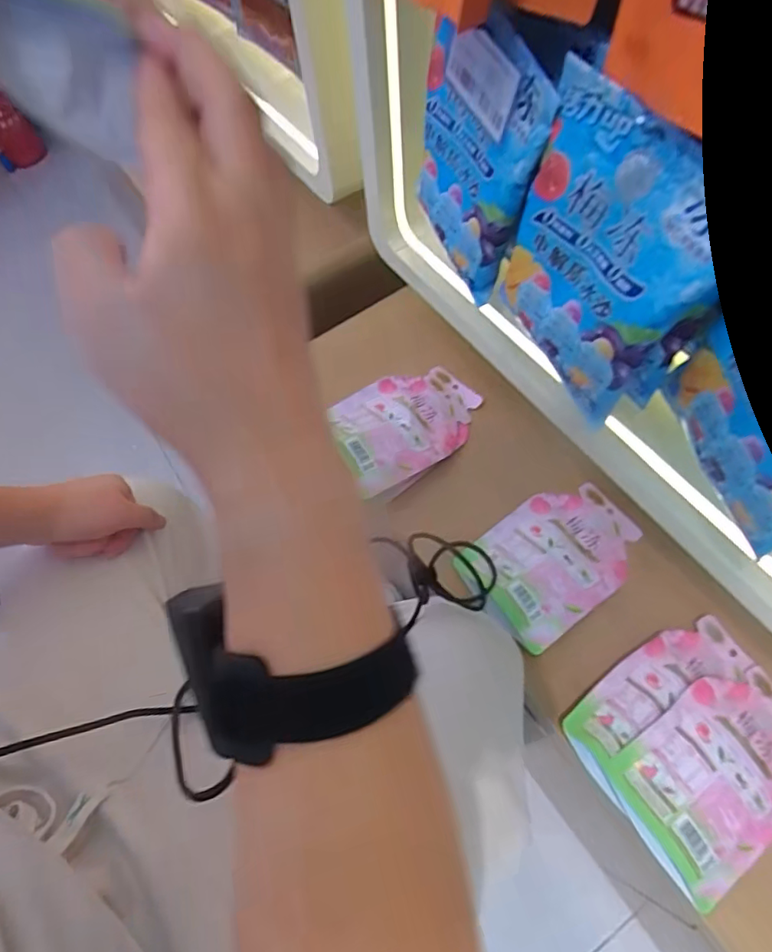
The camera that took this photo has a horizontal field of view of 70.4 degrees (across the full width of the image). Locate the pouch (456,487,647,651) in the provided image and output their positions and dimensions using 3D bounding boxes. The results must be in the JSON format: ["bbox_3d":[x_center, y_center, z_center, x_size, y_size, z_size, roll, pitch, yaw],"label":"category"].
[{"bbox_3d":[0.181,0.082,0.582,0.193,0.042,0.126,-34,65,-13],"label":"pouch"}]

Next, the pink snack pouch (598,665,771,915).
[{"bbox_3d":[0.302,0.256,0.484,0.191,0.038,0.124,-31,65,-12],"label":"pink snack pouch"}]

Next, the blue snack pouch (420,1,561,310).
[{"bbox_3d":[0.076,-0.270,0.483,0.040,0.204,0.146,-22,63,-7],"label":"blue snack pouch"}]

